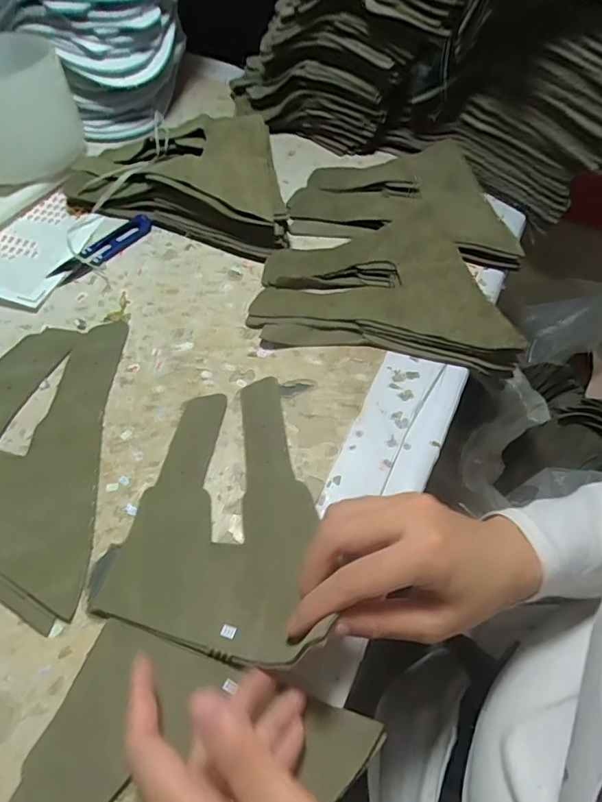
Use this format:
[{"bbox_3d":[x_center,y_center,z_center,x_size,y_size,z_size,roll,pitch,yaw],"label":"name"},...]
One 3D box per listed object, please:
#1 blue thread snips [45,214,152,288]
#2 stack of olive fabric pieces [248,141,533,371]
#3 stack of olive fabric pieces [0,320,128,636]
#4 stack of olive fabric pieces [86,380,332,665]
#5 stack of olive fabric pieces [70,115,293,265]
[{"bbox_3d":[-0.179,-0.139,0.440,0.029,0.007,0.102,34,61,18],"label":"blue thread snips"},{"bbox_3d":[0.089,-0.147,0.445,0.209,0.030,0.267,13,57,6],"label":"stack of olive fabric pieces"},{"bbox_3d":[-0.183,0.032,0.327,0.101,0.005,0.214,-3,57,-5],"label":"stack of olive fabric pieces"},{"bbox_3d":[-0.039,0.057,0.306,0.119,0.030,0.175,13,57,5],"label":"stack of olive fabric pieces"},{"bbox_3d":[-0.096,-0.222,0.470,0.210,0.051,0.145,18,58,8],"label":"stack of olive fabric pieces"}]

